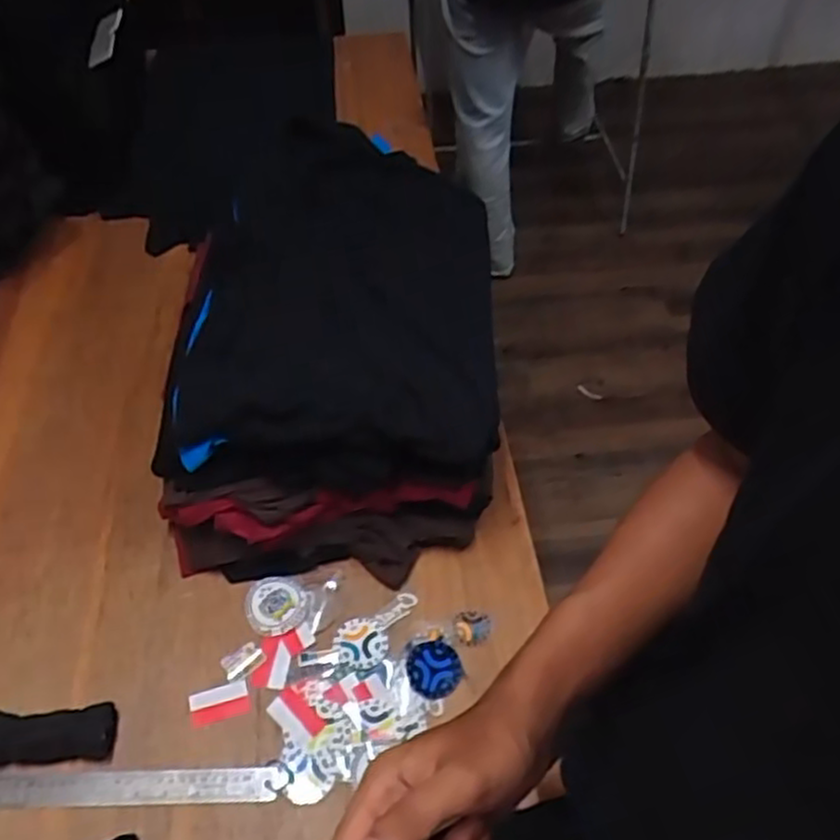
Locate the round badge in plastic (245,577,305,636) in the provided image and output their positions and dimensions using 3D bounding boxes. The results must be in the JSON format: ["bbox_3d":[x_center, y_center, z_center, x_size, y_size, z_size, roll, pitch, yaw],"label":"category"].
[{"bbox_3d":[-0.153,0.194,0.783,0.060,0.010,0.062,0,55,0],"label":"round badge in plastic"}]

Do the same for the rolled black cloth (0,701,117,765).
[{"bbox_3d":[-0.350,0.294,0.696,0.125,0.032,0.047,-5,52,-4],"label":"rolled black cloth"}]

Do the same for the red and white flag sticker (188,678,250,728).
[{"bbox_3d":[-0.197,0.277,0.728,0.057,0.004,0.033,-14,56,-9],"label":"red and white flag sticker"}]

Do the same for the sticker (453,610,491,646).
[{"bbox_3d":[0.054,0.215,0.770,0.036,0.006,0.041,28,51,23],"label":"sticker"}]

